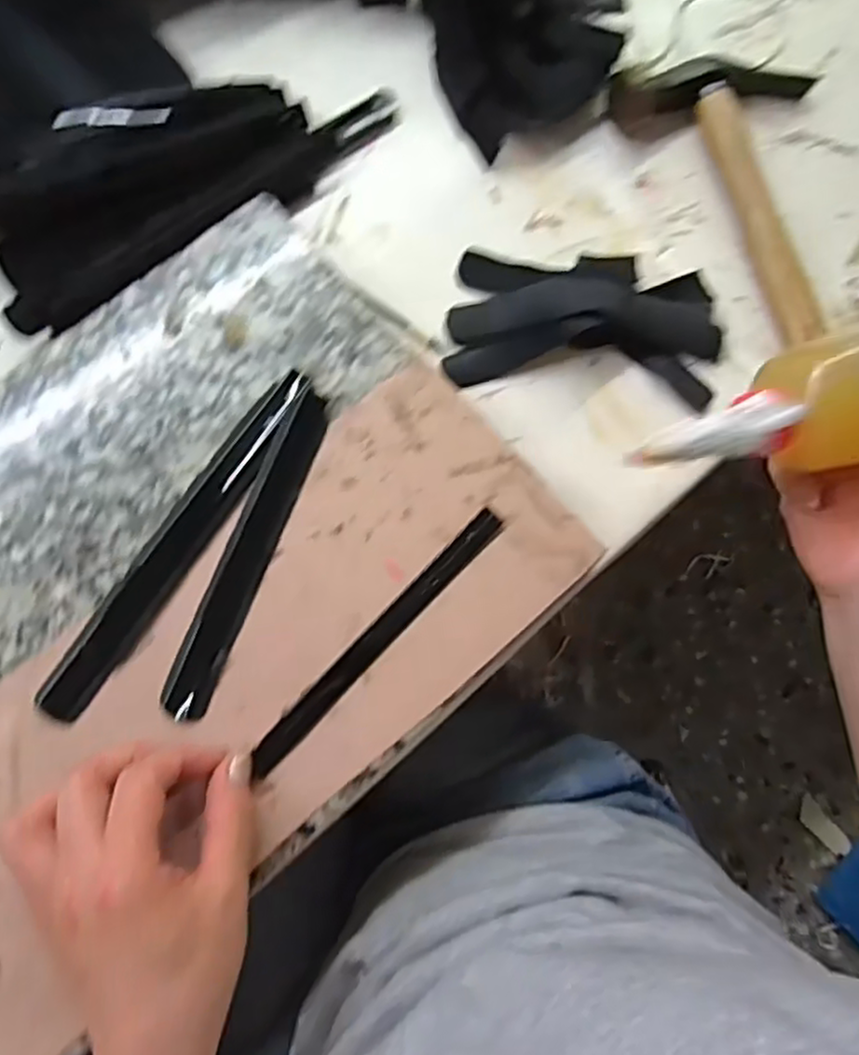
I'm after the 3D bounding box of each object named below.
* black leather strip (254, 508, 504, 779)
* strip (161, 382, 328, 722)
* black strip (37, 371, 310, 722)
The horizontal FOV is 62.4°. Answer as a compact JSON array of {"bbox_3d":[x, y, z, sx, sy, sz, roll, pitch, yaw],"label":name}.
[{"bbox_3d":[-0.025,0.054,0.356,0.015,0.006,0.168,44,78,1],"label":"black leather strip"},{"bbox_3d":[-0.090,0.009,0.355,0.023,0.009,0.173,21,78,0],"label":"strip"},{"bbox_3d":[-0.122,0.006,0.355,0.026,0.006,0.199,33,78,3],"label":"black strip"}]

